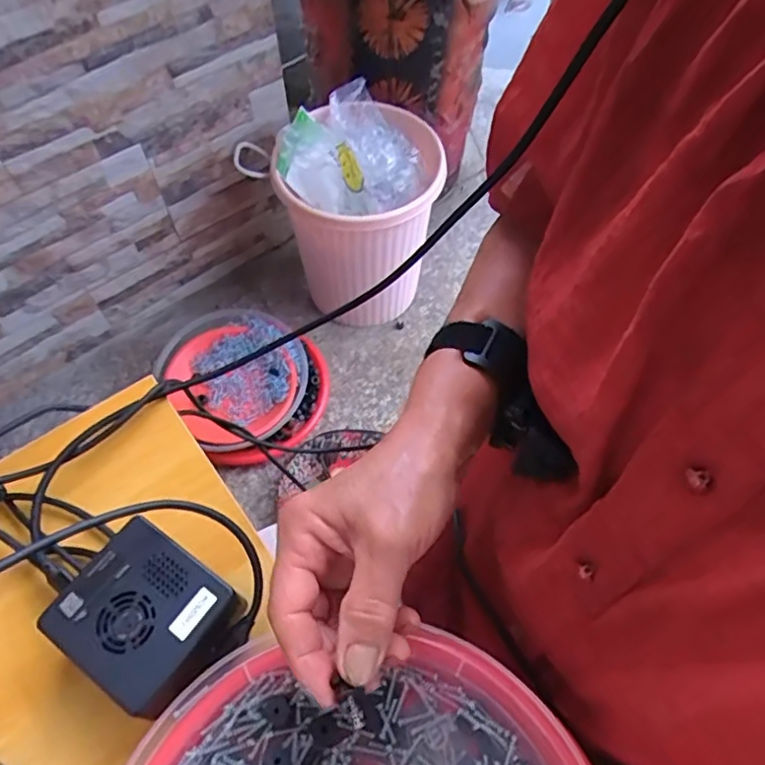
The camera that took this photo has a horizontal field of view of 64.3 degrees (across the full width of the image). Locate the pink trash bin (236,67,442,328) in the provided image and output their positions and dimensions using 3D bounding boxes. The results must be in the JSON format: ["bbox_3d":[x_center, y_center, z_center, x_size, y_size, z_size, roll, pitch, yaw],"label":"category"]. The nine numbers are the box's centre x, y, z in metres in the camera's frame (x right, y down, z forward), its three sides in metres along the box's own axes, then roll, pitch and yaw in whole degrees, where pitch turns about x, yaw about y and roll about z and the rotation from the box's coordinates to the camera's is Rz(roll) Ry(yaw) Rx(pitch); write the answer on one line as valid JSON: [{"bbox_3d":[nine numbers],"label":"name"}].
[{"bbox_3d":[-0.033,-0.264,0.980,0.240,0.302,0.251,0,60,0],"label":"pink trash bin"}]

